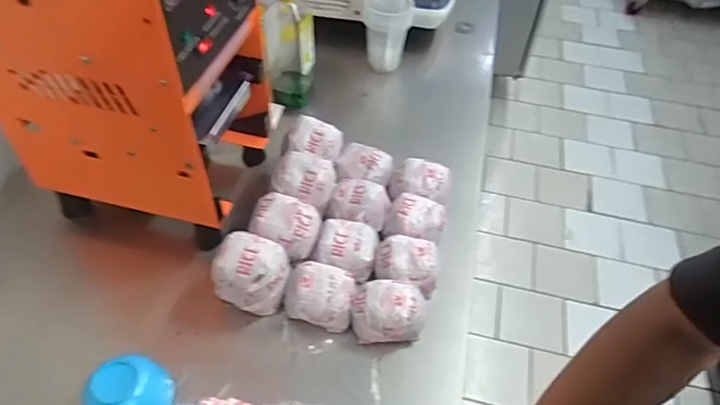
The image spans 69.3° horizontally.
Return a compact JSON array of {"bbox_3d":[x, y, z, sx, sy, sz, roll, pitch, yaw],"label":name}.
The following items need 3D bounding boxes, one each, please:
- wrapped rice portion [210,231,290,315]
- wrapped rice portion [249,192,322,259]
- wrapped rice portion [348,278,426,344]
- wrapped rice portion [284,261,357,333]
[{"bbox_3d":[-0.128,0.086,0.626,0.076,0.087,0.069,20,50,14],"label":"wrapped rice portion"},{"bbox_3d":[-0.090,0.024,0.654,0.081,0.051,0.069,10,48,5],"label":"wrapped rice portion"},{"bbox_3d":[0.032,0.127,0.620,0.083,0.046,0.066,3,48,-1],"label":"wrapped rice portion"},{"bbox_3d":[-0.049,0.110,0.633,0.082,0.045,0.063,10,48,5],"label":"wrapped rice portion"}]

